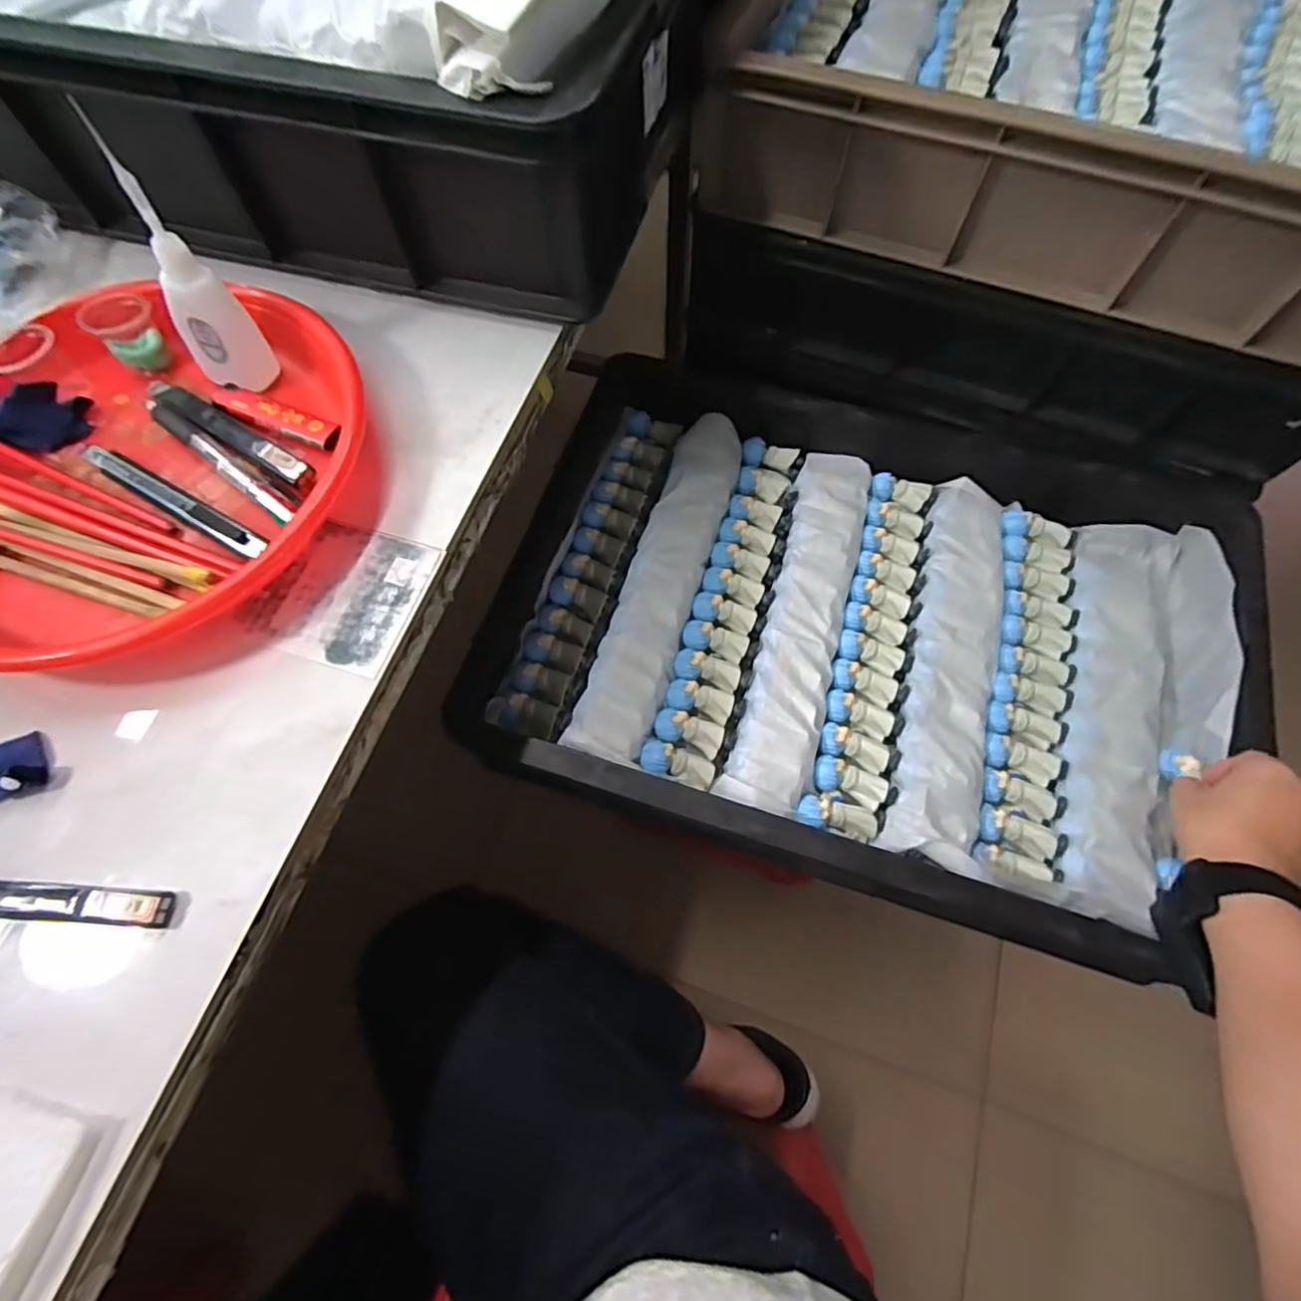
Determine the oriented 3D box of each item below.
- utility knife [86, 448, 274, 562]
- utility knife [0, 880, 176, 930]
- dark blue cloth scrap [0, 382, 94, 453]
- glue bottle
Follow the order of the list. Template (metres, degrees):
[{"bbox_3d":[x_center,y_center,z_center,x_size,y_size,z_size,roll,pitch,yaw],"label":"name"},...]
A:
[{"bbox_3d":[-0.265,-0.084,0.347,0.129,0.007,0.014,28,69,11],"label":"utility knife"},{"bbox_3d":[-0.275,0.107,0.267,0.137,0.009,0.016,3,66,1],"label":"utility knife"},{"bbox_3d":[-0.356,-0.136,0.364,0.031,0.019,0.048,34,70,13],"label":"dark blue cloth scrap"},{"bbox_3d":[-0.252,-0.199,0.335,0.040,0.118,0.027,-31,70,-13],"label":"glue bottle"}]

